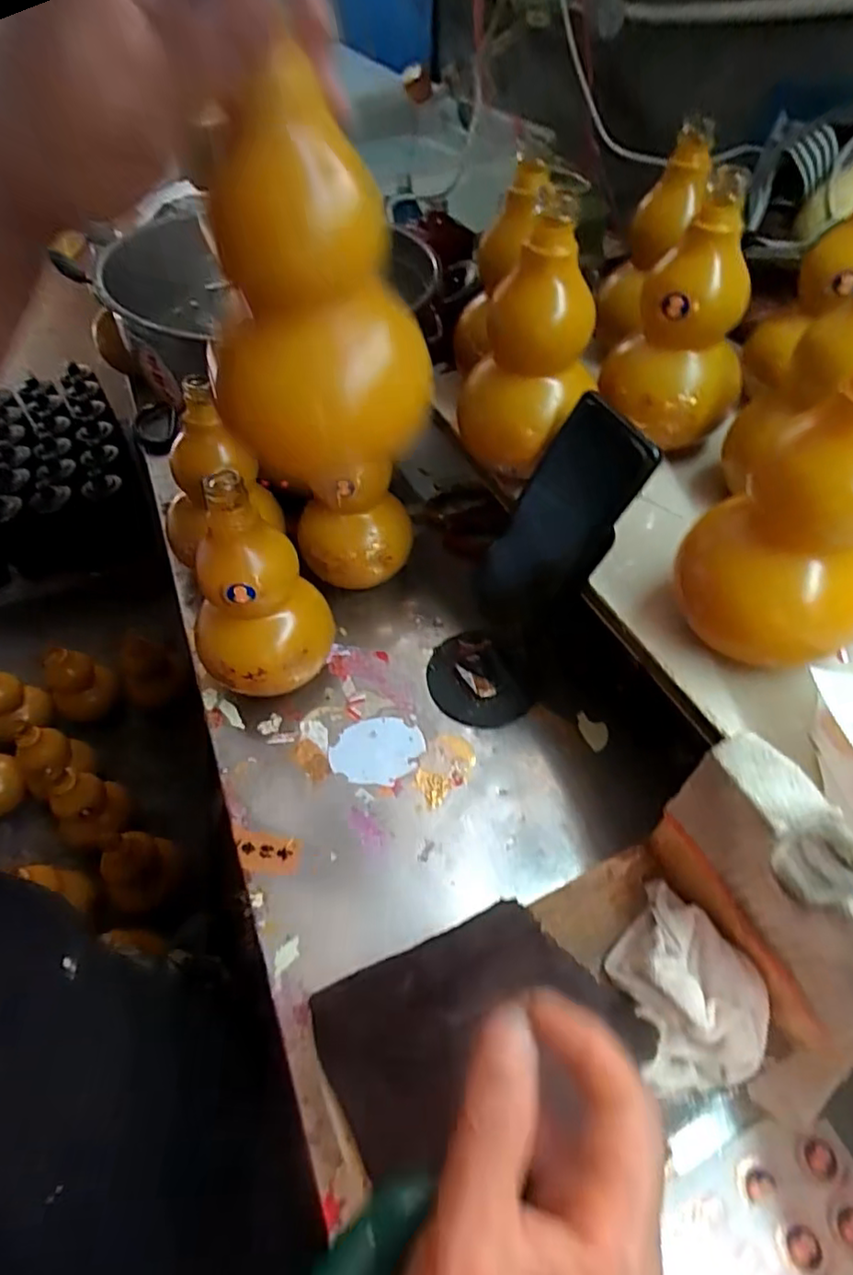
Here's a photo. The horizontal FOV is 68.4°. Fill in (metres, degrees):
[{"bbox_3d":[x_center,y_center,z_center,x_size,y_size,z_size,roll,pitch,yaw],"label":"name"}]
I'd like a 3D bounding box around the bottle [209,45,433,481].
[{"bbox_3d":[-0.057,-0.155,0.289,0.087,0.156,0.096,-17,52,-14],"label":"bottle"}]

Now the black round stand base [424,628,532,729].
[{"bbox_3d":[0.045,0.032,0.518,0.086,0.014,0.087,0,50,0],"label":"black round stand base"}]

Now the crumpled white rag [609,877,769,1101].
[{"bbox_3d":[0.139,0.182,0.338,0.067,0.034,0.096,-12,52,-5],"label":"crumpled white rag"}]

